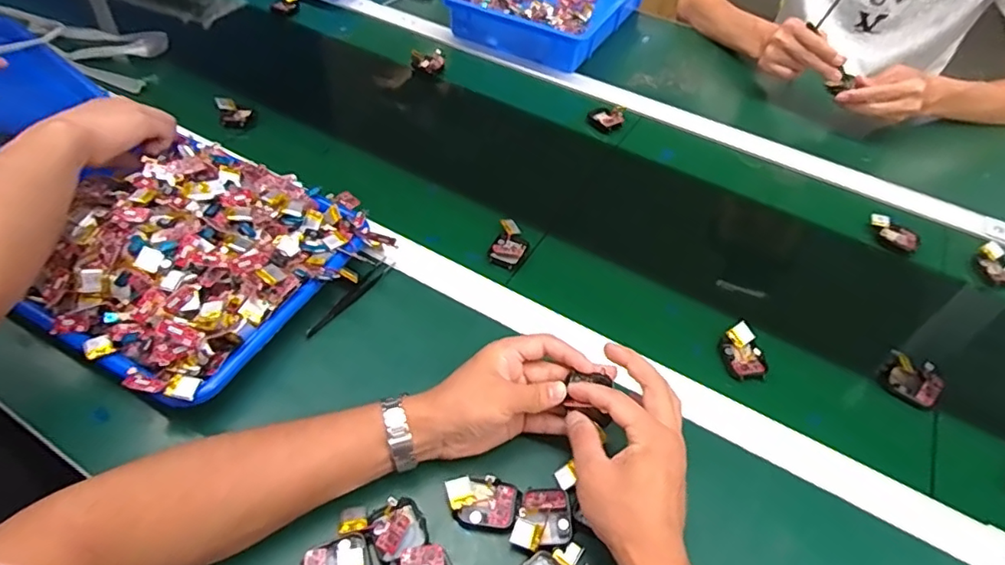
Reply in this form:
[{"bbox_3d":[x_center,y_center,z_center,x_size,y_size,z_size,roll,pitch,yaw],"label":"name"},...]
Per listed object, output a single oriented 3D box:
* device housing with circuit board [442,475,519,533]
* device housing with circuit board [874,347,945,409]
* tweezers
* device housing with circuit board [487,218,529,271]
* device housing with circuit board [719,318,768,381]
[{"bbox_3d":[-0.015,0.168,0.431,0.054,0.018,0.037,4,50,-2],"label":"device housing with circuit board"},{"bbox_3d":[0.388,0.093,0.535,0.040,0.024,0.051,-33,59,-28],"label":"device housing with circuit board"},{"bbox_3d":[-0.148,0.014,0.561,0.015,0.013,0.118,26,52,17],"label":"tweezers"},{"bbox_3d":[0.008,-0.043,0.614,0.035,0.021,0.056,16,50,9],"label":"device housing with circuit board"},{"bbox_3d":[0.232,0.066,0.543,0.037,0.017,0.054,-5,50,-9],"label":"device housing with circuit board"}]

